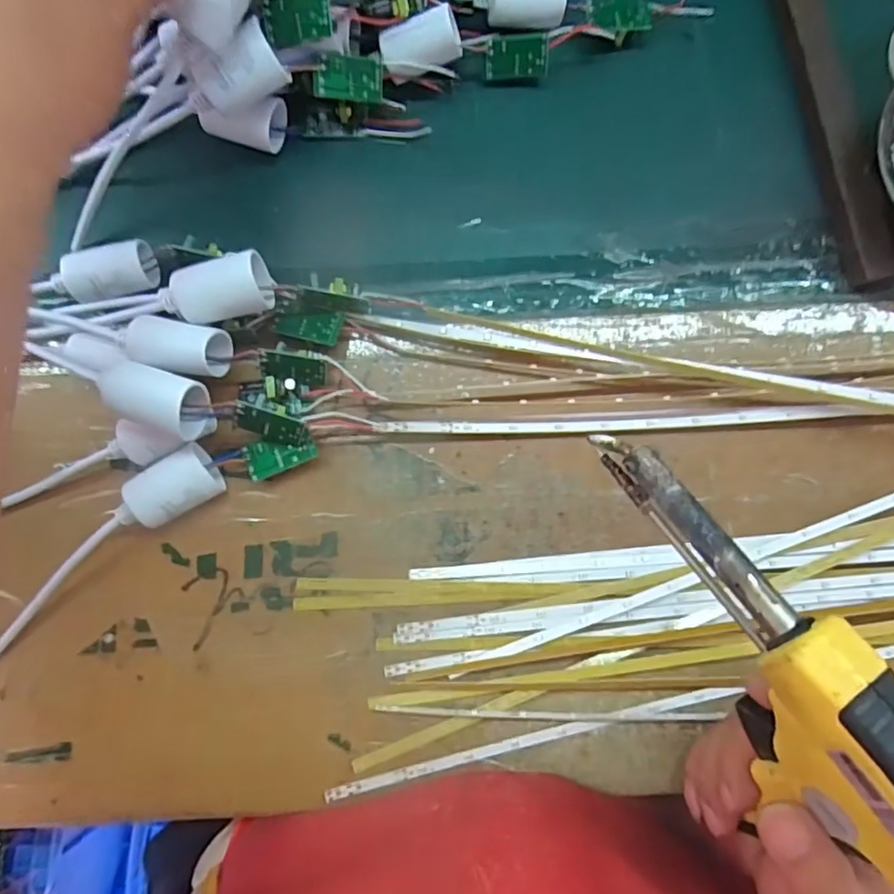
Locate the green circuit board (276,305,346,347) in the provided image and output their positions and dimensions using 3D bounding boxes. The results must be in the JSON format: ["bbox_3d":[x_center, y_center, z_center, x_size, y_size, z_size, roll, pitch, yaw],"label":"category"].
[{"bbox_3d":[-0.077,-0.069,0.323,0.036,0.008,0.021,15,84,2],"label":"green circuit board"}]

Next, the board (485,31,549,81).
[{"bbox_3d":[0.041,-0.231,0.341,0.036,0.022,0.006,-5,43,0],"label":"board"}]

